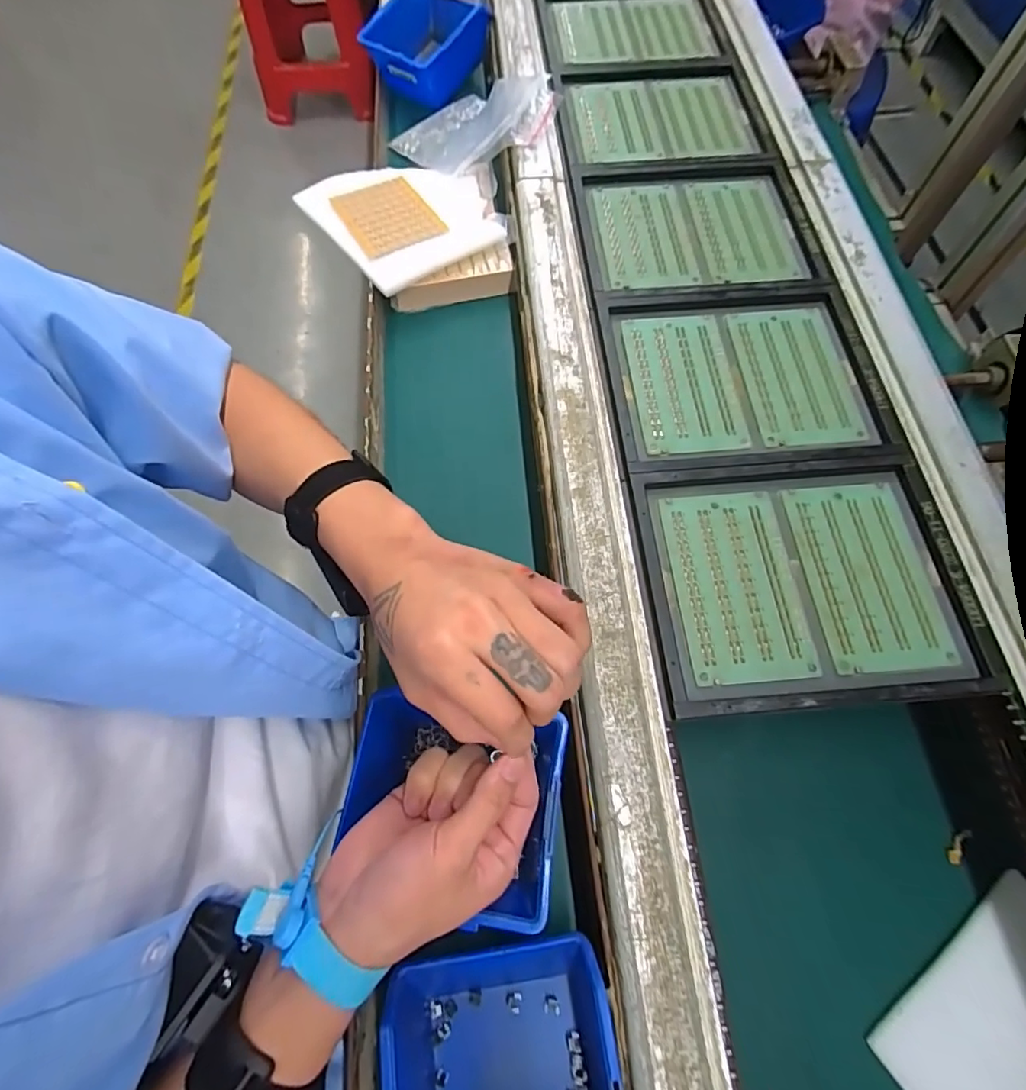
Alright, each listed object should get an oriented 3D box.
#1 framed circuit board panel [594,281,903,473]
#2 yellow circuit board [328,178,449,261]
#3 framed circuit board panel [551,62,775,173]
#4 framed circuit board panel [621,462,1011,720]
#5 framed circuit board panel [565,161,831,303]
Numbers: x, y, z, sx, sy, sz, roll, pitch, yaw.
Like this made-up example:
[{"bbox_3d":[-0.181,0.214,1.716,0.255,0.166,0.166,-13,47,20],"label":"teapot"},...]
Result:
[{"bbox_3d":[0.189,-0.149,0.459,0.216,0.013,0.183,-5,66,-1],"label":"framed circuit board panel"},{"bbox_3d":[-0.131,-0.343,0.566,0.087,0.004,0.118,-27,65,-12],"label":"yellow circuit board"},{"bbox_3d":[0.159,-0.471,0.601,0.213,0.020,0.181,-5,66,-1],"label":"framed circuit board panel"},{"bbox_3d":[0.205,0.024,0.386,0.219,0.015,0.175,-4,66,-1],"label":"framed circuit board panel"},{"bbox_3d":[0.175,-0.309,0.529,0.217,0.013,0.179,-5,66,-1],"label":"framed circuit board panel"}]

